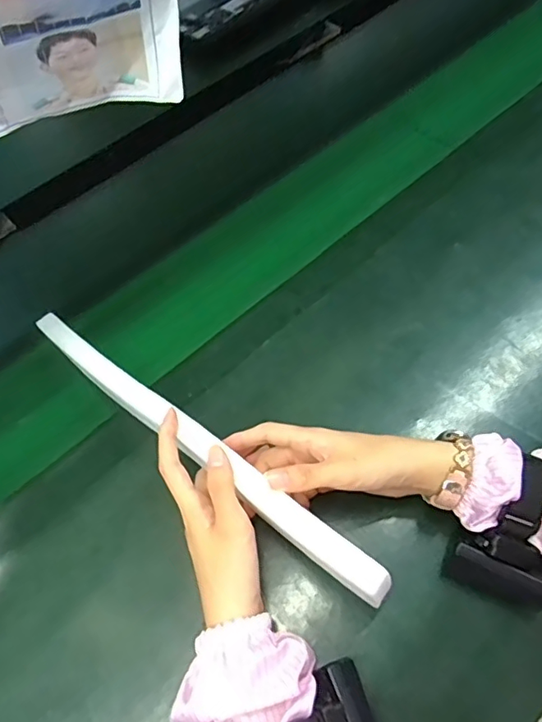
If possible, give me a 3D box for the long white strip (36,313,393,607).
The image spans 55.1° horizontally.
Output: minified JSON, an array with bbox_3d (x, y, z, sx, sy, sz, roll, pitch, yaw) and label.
[{"bbox_3d":[-0.071,0.050,0.395,0.368,0.013,0.024,32,68,28],"label":"long white strip"}]

